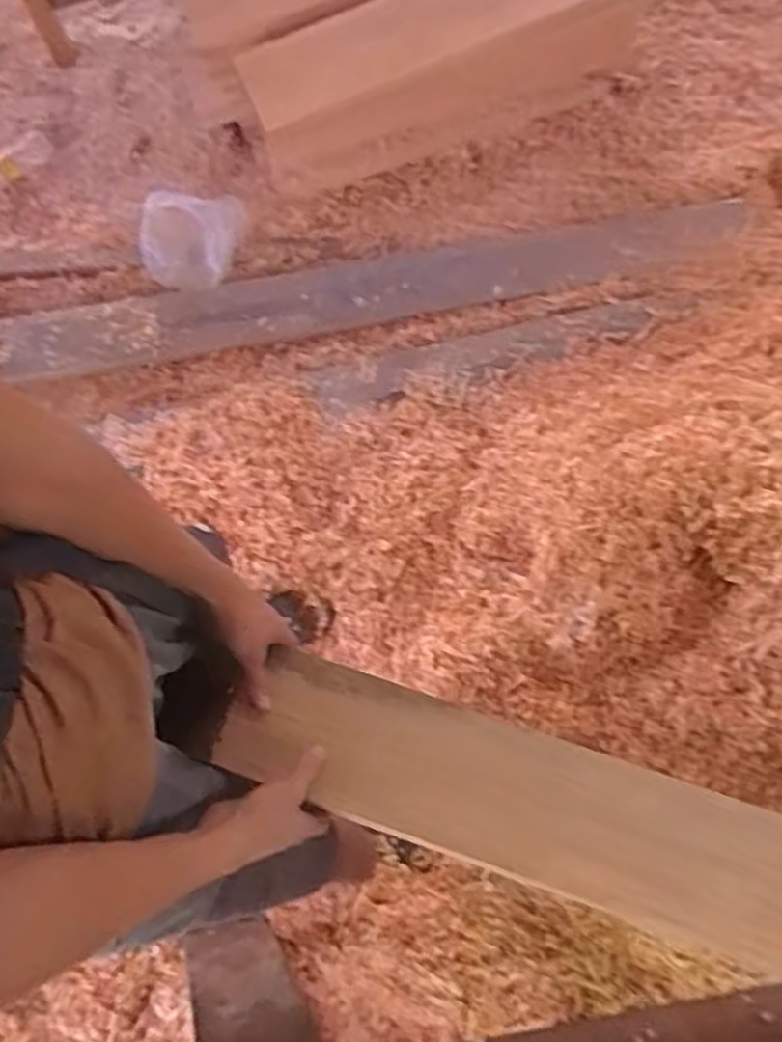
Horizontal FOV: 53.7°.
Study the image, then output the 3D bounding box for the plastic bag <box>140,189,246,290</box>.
[{"bbox_3d":[-0.425,-0.576,1.600,0.215,0.118,0.182,18,79,5],"label":"plastic bag"}]

